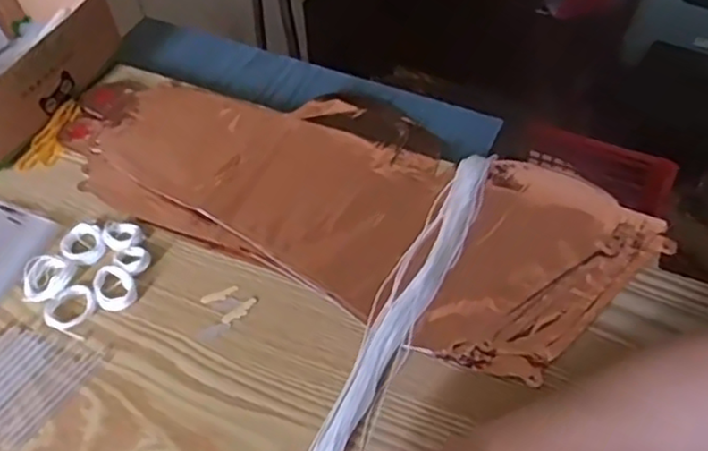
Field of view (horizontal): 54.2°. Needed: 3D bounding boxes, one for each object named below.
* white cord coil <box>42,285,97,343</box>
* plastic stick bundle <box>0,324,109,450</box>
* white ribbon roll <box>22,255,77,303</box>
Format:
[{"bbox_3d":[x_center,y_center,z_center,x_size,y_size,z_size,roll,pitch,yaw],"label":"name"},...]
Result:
[{"bbox_3d":[-0.199,0.058,0.483,0.035,0.006,0.037,-1,51,1],"label":"white cord coil"},{"bbox_3d":[-0.225,0.102,0.451,0.078,0.004,0.097,28,57,22],"label":"plastic stick bundle"},{"bbox_3d":[-0.221,0.037,0.497,0.036,0.007,0.035,-1,51,1],"label":"white ribbon roll"}]

